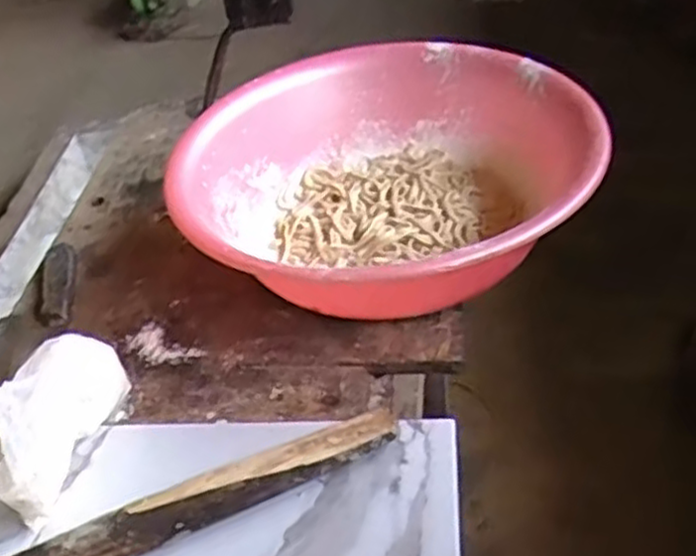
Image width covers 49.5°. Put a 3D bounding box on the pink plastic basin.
[{"bbox_3d":[0.038,-0.083,0.764,0.379,0.154,0.386,-5,39,4],"label":"pink plastic basin"}]

